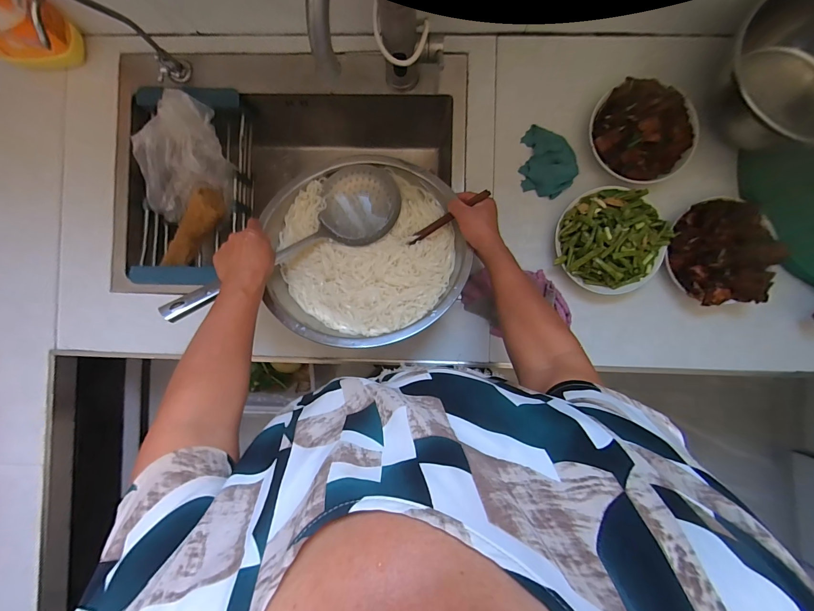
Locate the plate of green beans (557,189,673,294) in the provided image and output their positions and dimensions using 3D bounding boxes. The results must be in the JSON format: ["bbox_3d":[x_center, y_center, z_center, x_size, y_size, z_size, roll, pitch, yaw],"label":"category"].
[{"bbox_3d":[0.346,-0.111,0.588,0.172,0.085,0.172,0,89,0],"label":"plate of green beans"}]

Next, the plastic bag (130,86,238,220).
[{"bbox_3d":[-0.401,-0.259,0.644,0.138,0.118,0.205,22,89,1],"label":"plastic bag"}]

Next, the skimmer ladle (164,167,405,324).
[{"bbox_3d":[-0.179,-0.094,0.558,0.392,0.081,0.137,-39,89,-23],"label":"skimmer ladle"}]

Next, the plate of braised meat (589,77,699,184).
[{"bbox_3d":[0.401,-0.293,0.576,0.173,0.047,0.161,0,89,0],"label":"plate of braised meat"}]

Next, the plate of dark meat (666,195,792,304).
[{"bbox_3d":[0.517,-0.091,0.564,0.157,0.075,0.177,9,89,1],"label":"plate of dark meat"}]

